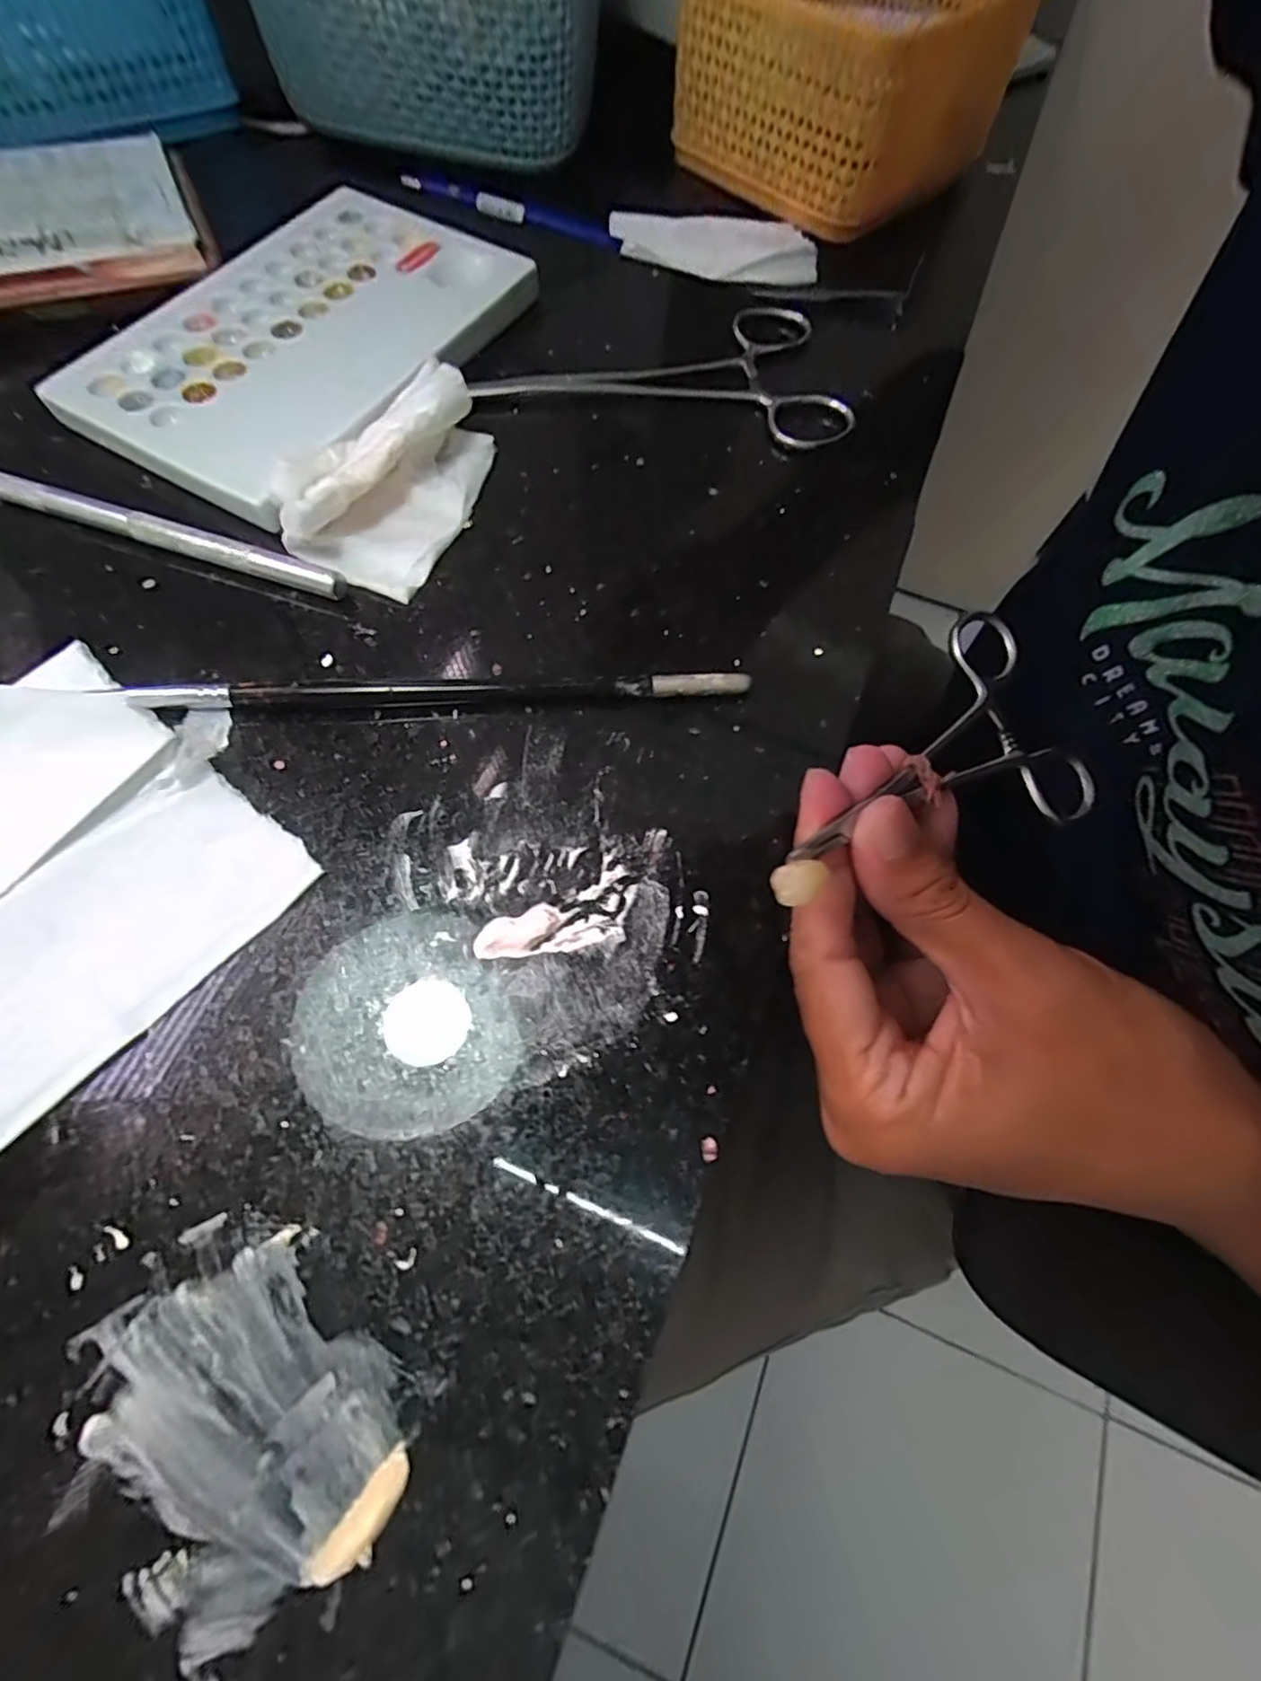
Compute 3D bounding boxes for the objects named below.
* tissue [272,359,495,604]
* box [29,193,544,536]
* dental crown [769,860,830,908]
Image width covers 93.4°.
[{"bbox_3d":[-0.074,-0.115,0.185,0.045,0.021,0.074,22,69,6],"label":"tissue"},{"bbox_3d":[-0.113,-0.179,0.210,0.093,0.014,0.150,29,70,8],"label":"box"},{"bbox_3d":[0.036,0.009,0.127,0.011,0.007,0.008,-30,71,29],"label":"dental crown"}]

